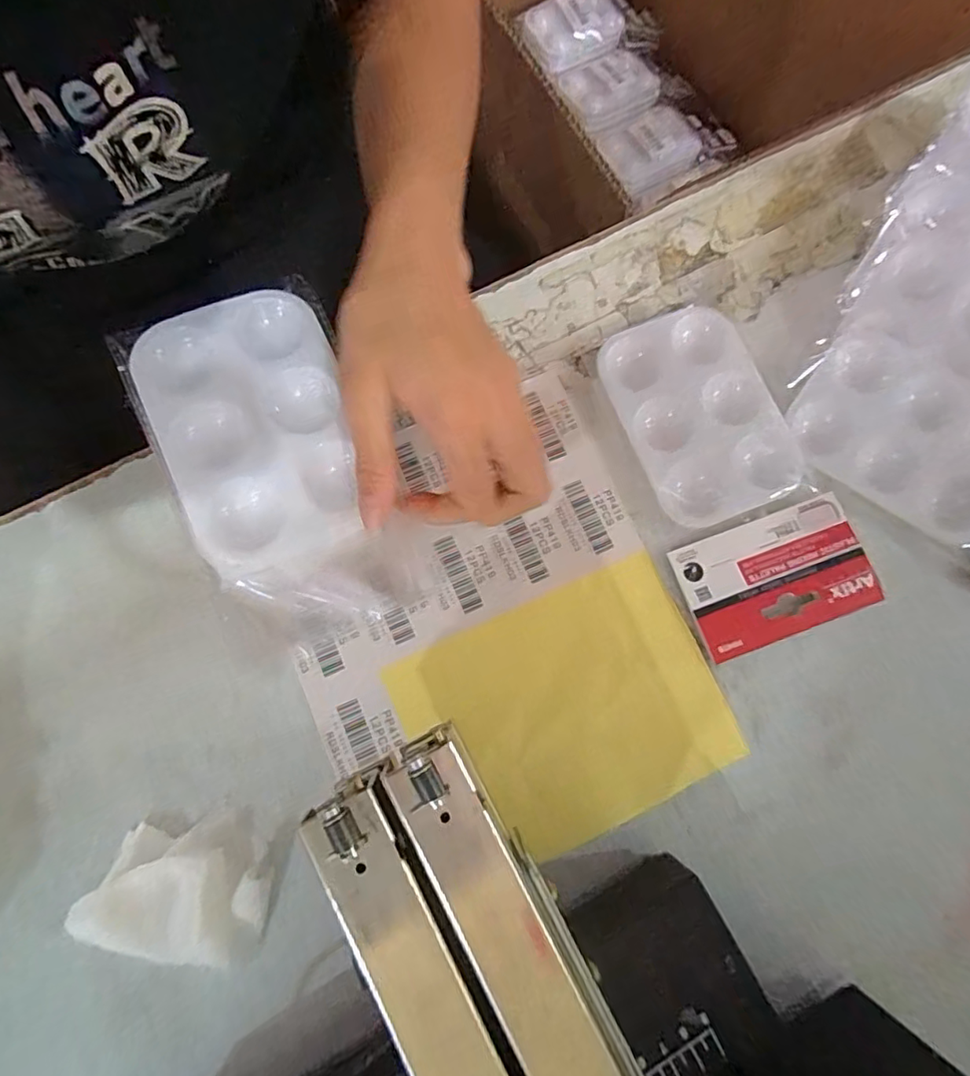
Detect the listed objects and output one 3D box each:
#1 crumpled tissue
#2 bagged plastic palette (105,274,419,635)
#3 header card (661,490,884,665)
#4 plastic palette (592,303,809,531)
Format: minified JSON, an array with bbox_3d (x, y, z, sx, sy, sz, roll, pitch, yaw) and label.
[{"bbox_3d":[-0.141,0.160,0.259,0.075,0.026,0.059,7,77,0],"label":"crumpled tissue"},{"bbox_3d":[-0.095,-0.036,0.254,0.088,0.010,0.166,-26,82,-7],"label":"bagged plastic palette"},{"bbox_3d":[0.157,0.021,0.308,0.097,0.012,0.063,-20,78,-6],"label":"header card"},{"bbox_3d":[0.123,-0.072,0.328,0.084,0.013,0.123,-20,78,-6],"label":"plastic palette"}]

